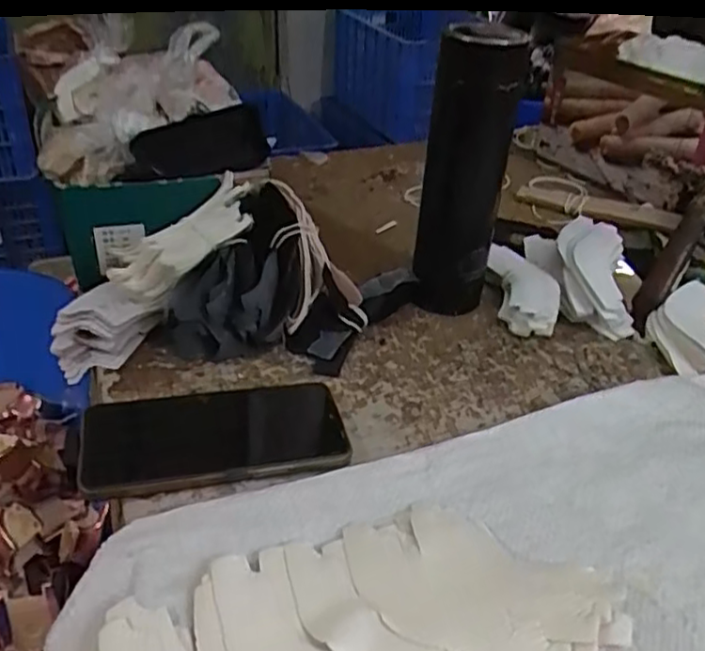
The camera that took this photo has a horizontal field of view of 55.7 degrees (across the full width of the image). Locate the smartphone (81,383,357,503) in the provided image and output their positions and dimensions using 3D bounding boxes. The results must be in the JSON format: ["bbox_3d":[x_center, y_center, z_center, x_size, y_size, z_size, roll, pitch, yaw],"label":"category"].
[{"bbox_3d":[-0.087,0.070,0.429,0.161,0.013,0.081,-7,35,-14],"label":"smartphone"}]

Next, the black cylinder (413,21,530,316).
[{"bbox_3d":[0.091,-0.119,0.543,0.065,0.225,0.056,9,35,9],"label":"black cylinder"}]

